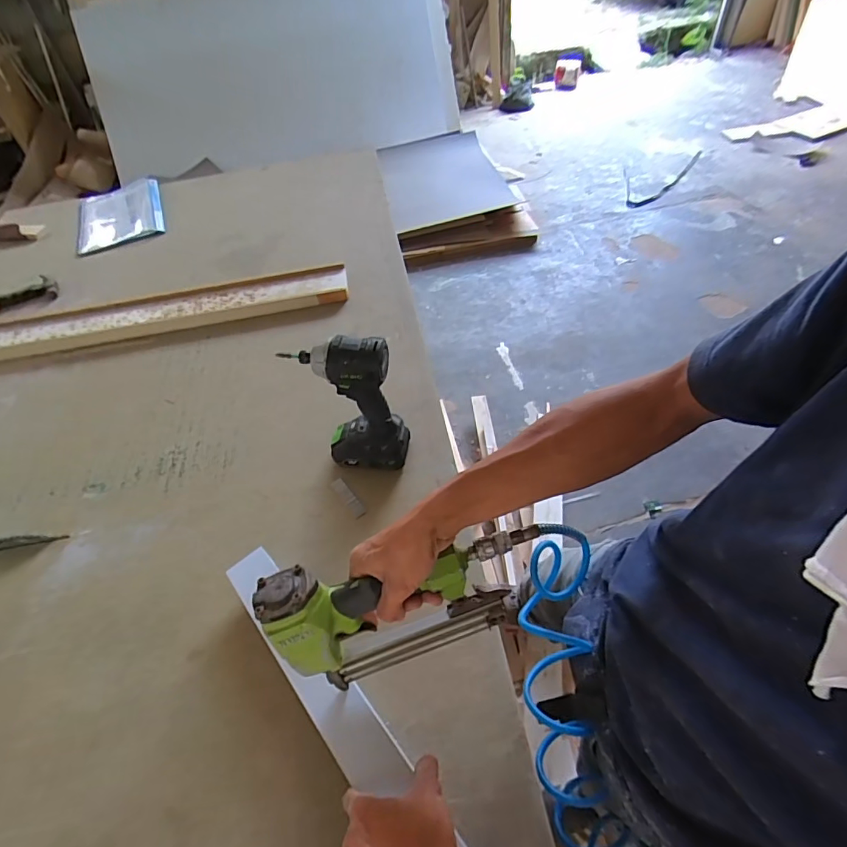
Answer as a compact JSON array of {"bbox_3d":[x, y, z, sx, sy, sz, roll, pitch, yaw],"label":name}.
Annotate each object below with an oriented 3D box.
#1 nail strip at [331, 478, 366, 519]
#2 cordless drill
[{"bbox_3d":[-0.119,0.117,0.766,0.020,0.004,0.081,-31,54,-20],"label":"nail strip"},{"bbox_3d":[-0.103,-0.025,0.729,0.143,0.236,0.068,6,51,9],"label":"cordless drill"}]

